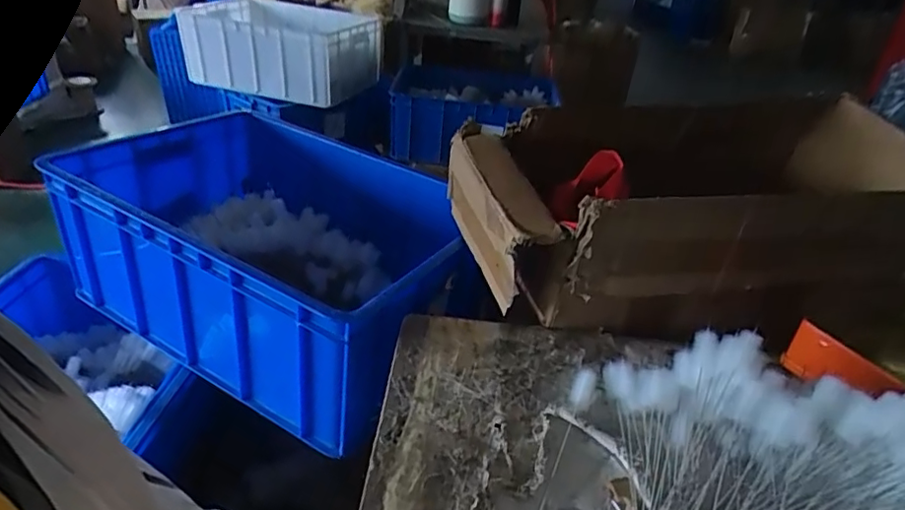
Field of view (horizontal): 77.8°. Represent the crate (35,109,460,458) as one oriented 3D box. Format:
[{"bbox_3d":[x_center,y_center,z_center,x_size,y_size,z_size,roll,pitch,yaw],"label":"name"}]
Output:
[{"bbox_3d":[-0.293,-0.024,0.923,0.635,0.228,0.422,18,34,20],"label":"crate"}]

